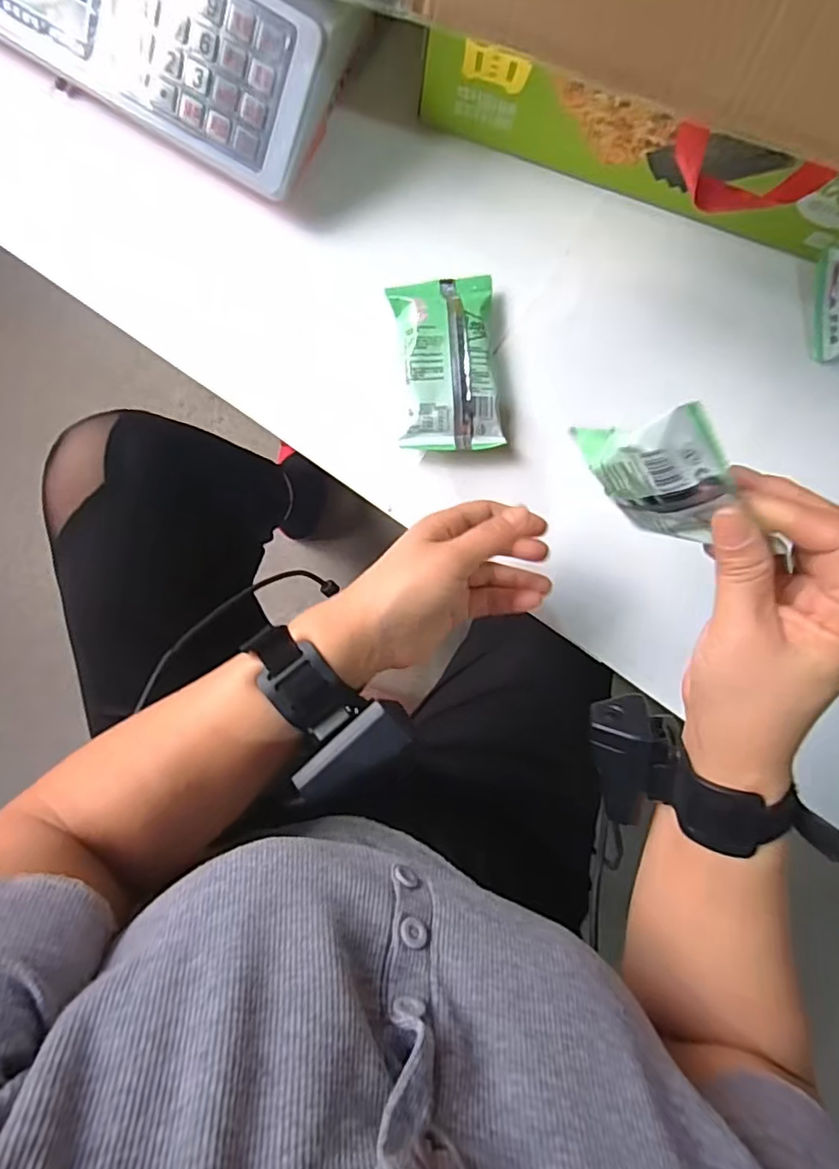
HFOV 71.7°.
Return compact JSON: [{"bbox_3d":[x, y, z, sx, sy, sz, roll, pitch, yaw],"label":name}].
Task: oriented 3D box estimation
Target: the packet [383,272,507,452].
[{"bbox_3d":[0.022,-0.170,0.448,0.075,0.028,0.131,-6,89,-5],"label":"packet"}]

